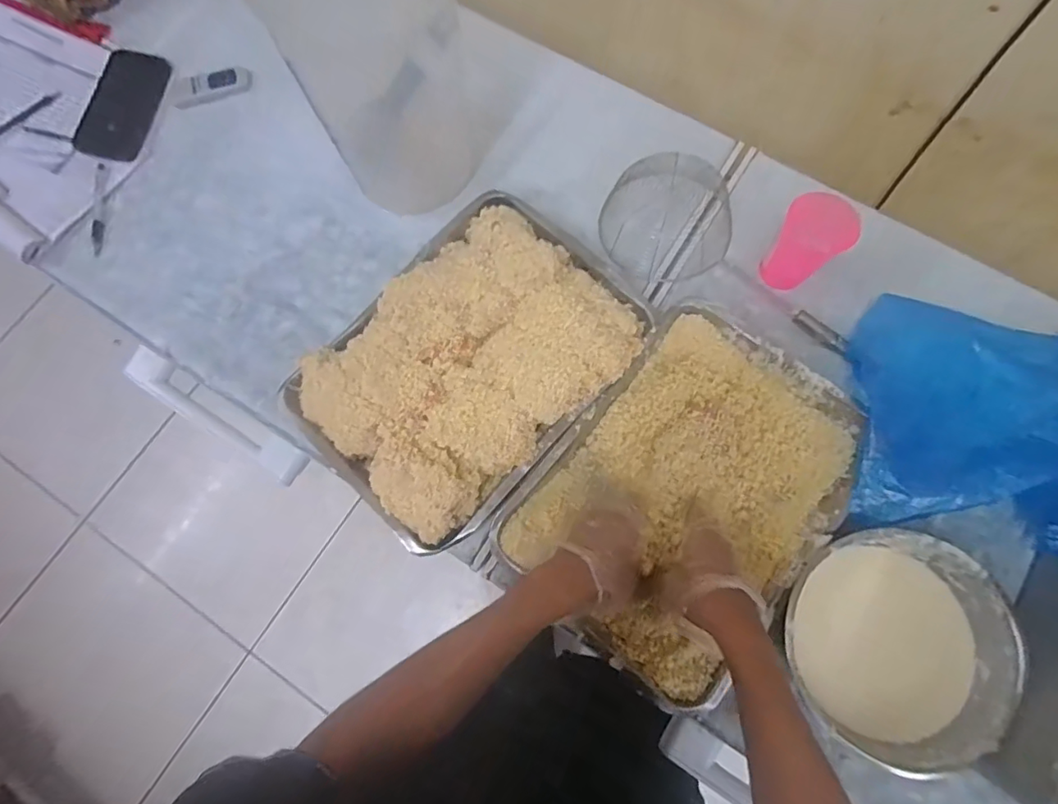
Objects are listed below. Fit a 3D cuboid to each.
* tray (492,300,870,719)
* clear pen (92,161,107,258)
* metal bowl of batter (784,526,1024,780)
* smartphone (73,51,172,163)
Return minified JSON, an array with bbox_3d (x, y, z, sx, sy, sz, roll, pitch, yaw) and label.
[{"bbox_3d":[0.175,0.099,0.592,0.269,0.049,0.376,39,80,9],"label":"tray"},{"bbox_3d":[-0.584,-0.262,0.720,0.016,0.010,0.133,-3,76,0],"label":"clear pen"},{"bbox_3d":[0.366,0.235,0.544,0.209,0.080,0.192,0,76,0],"label":"metal bowl of batter"},{"bbox_3d":[-0.582,-0.425,0.759,0.103,0.015,0.171,6,76,2],"label":"smartphone"}]

